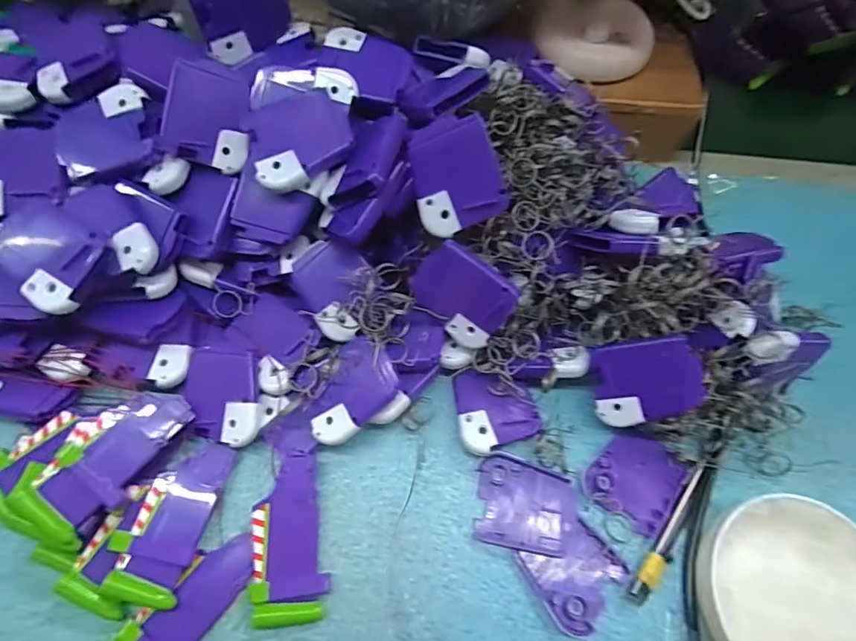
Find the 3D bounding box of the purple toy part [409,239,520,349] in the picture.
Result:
[{"bbox_3d":[0.020,-0.015,0.294,0.060,0.052,0.007,35,29,2],"label":"purple toy part"}]

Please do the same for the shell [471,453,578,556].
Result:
[{"bbox_3d":[0.062,0.115,0.295,0.060,0.004,0.051,11,64,4],"label":"shell"}]

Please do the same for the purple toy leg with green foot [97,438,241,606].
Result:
[{"bbox_3d":[-0.151,0.114,0.276,0.041,0.018,0.089,12,64,5],"label":"purple toy leg with green foot"}]

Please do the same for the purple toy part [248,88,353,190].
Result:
[{"bbox_3d":[-0.077,-0.109,0.285,0.059,0.006,0.047,-23,94,-6],"label":"purple toy part"}]

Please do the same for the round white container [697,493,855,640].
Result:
[{"bbox_3d":[0.207,0.156,0.268,0.103,0.025,0.102,1,64,-1],"label":"round white container"}]

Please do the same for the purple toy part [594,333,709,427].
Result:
[{"bbox_3d":[0.138,0.037,0.299,0.063,0.015,0.050,-13,94,23],"label":"purple toy part"}]

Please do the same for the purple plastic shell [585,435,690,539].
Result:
[{"bbox_3d":[0.134,0.101,0.305,0.050,0.008,0.055,36,68,15],"label":"purple plastic shell"}]

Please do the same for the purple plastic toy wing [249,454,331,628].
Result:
[{"bbox_3d":[-0.081,0.128,0.280,0.041,0.013,0.089,-2,64,-3],"label":"purple plastic toy wing"}]

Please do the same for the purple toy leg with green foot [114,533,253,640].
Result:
[{"bbox_3d":[-0.132,0.161,0.263,0.041,0.010,0.085,34,68,14],"label":"purple toy leg with green foot"}]

